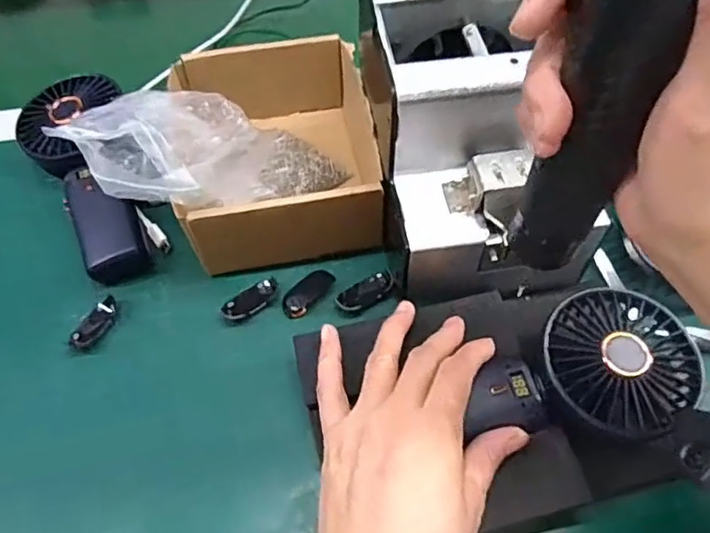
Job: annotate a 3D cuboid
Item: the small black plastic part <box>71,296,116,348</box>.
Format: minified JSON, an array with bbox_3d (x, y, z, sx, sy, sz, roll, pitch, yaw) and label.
[{"bbox_3d":[-0.175,0.038,0.390,0.017,0.007,0.040,21,59,14],"label":"small black plastic part"}]

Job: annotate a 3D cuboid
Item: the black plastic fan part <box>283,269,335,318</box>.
[{"bbox_3d":[-0.033,0.017,0.402,0.018,0.005,0.041,33,63,21],"label":"black plastic fan part"}]

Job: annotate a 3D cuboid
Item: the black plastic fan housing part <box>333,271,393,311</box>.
[{"bbox_3d":[0.008,0.018,0.402,0.042,0.007,0.019,-31,61,-18],"label":"black plastic fan housing part"}]

